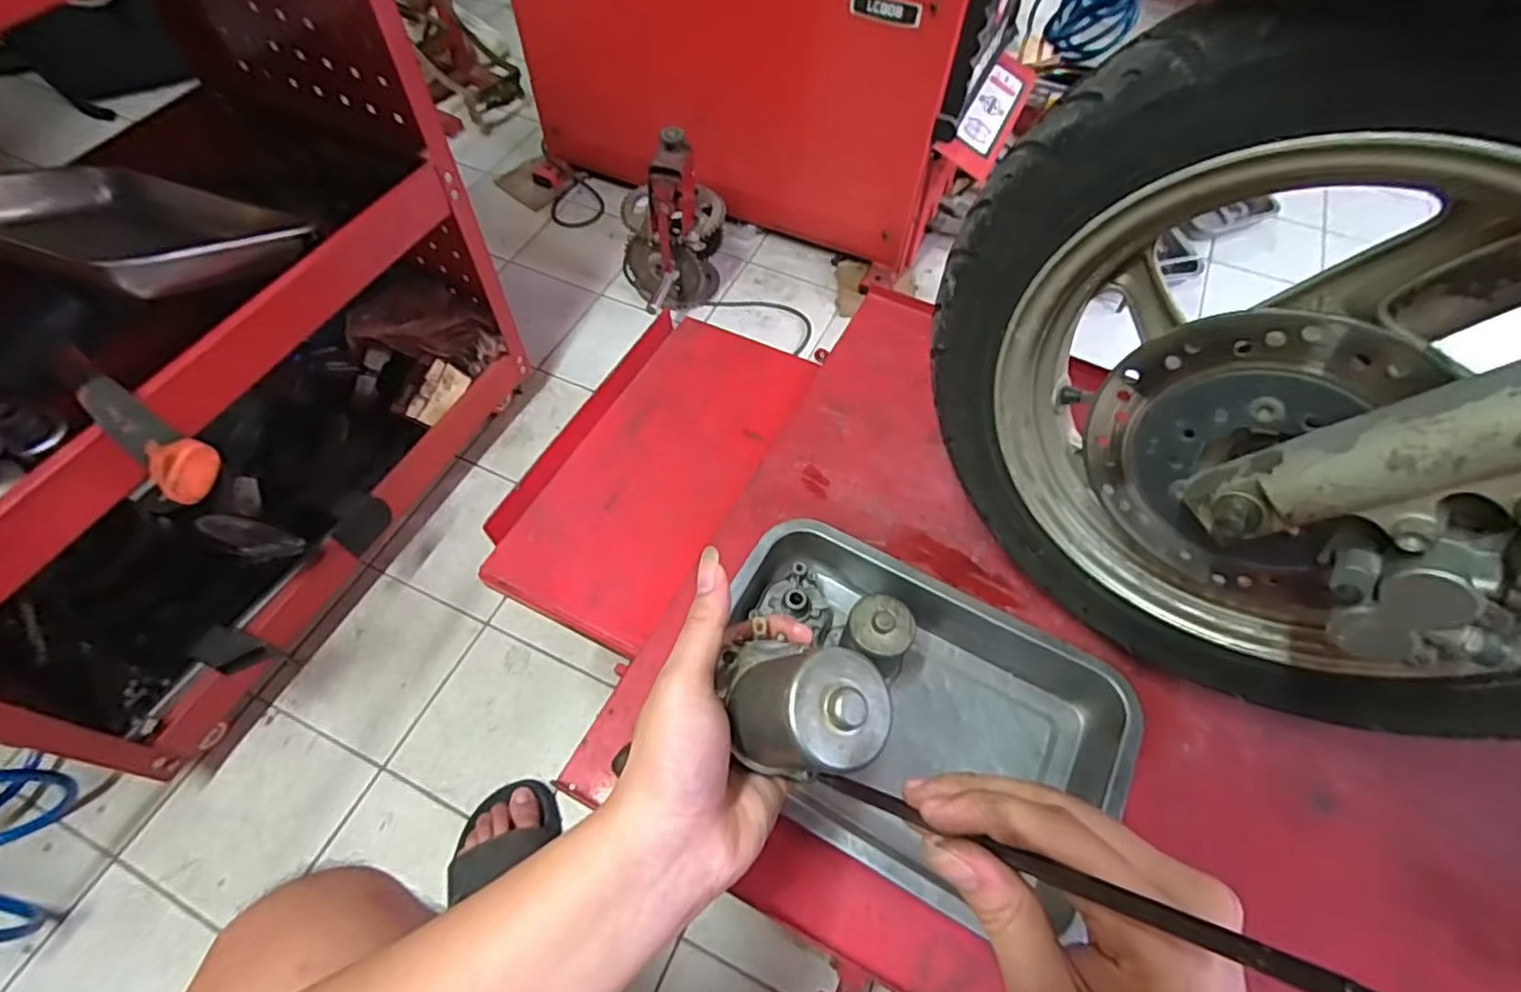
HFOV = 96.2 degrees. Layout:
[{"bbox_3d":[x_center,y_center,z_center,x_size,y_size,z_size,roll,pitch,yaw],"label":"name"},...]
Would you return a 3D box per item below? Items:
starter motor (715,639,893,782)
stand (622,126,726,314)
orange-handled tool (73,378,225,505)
[{"bbox_3d":[0.021,0.099,0.303,0.063,0.077,0.052,40,62,-11],"label":"starter motor"},{"bbox_3d":[-0.142,-0.419,1.095,0.165,0.281,0.209,-3,59,-4],"label":"stand"},{"bbox_3d":[-0.481,-0.042,0.525,0.174,0.031,0.052,29,62,15],"label":"orange-handled tool"}]

